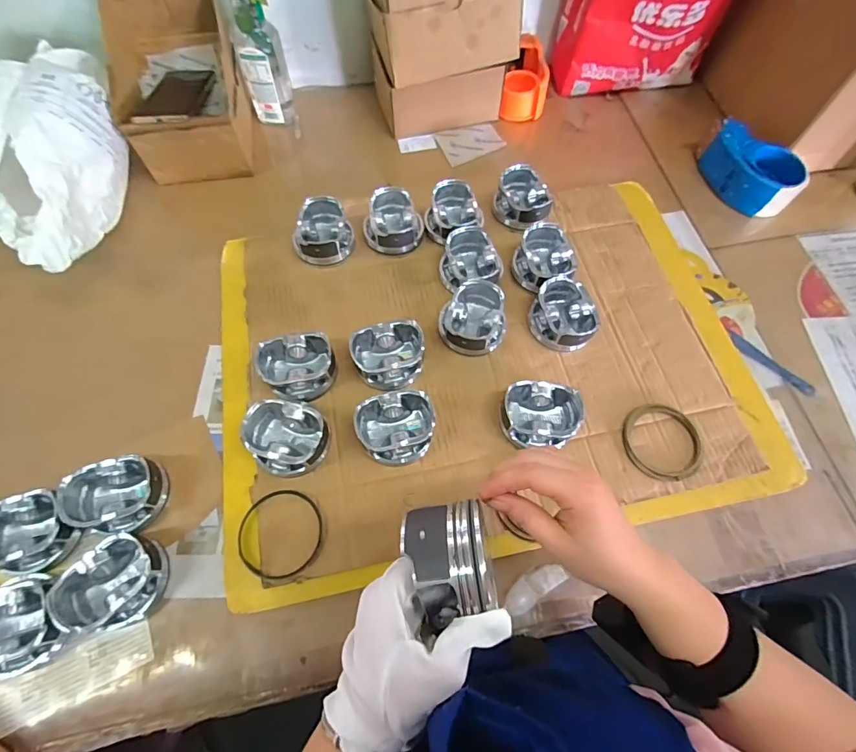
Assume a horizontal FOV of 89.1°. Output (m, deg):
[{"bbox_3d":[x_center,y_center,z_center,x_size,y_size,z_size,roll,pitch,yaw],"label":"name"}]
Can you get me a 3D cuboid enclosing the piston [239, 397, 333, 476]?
[{"bbox_3d":[-0.157,0.069,0.485,0.091,0.044,0.079,15,66,6],"label":"piston"}]

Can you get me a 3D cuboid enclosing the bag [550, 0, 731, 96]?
[{"bbox_3d":[0.345,-0.590,0.701,0.239,0.202,0.139,6,66,2],"label":"bag"}]

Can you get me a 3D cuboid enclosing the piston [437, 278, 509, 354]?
[{"bbox_3d":[0.057,-0.074,0.547,0.083,0.049,0.083,0,65,-1],"label":"piston"}]

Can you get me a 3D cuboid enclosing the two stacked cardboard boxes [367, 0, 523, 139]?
[{"bbox_3d":[0.018,-0.521,0.675,0.200,0.193,0.141,-12,67,-6],"label":"two stacked cardboard boxes"}]

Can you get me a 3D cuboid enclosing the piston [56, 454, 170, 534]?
[{"bbox_3d":[-0.329,0.127,0.459,0.092,0.043,0.075,-12,66,-7],"label":"piston"}]

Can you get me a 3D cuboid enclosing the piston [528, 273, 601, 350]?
[{"bbox_3d":[0.175,-0.078,0.555,0.076,0.045,0.086,-36,71,-16],"label":"piston"}]

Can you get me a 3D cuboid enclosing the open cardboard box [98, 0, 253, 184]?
[{"bbox_3d":[-0.365,-0.436,0.643,0.160,0.163,0.226,-12,67,-6],"label":"open cardboard box"}]

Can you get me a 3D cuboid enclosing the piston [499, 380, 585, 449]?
[{"bbox_3d":[0.129,0.047,0.500,0.090,0.043,0.075,-3,66,-2],"label":"piston"}]

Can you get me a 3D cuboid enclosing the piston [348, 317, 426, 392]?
[{"bbox_3d":[-0.047,-0.024,0.528,0.086,0.044,0.075,-11,66,-6],"label":"piston"}]

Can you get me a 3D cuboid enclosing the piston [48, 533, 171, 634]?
[{"bbox_3d":[-0.306,0.202,0.426,0.088,0.044,0.077,-24,68,-11],"label":"piston"}]

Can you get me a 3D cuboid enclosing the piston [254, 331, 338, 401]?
[{"bbox_3d":[-0.155,-0.010,0.520,0.087,0.042,0.073,-11,66,-6],"label":"piston"}]

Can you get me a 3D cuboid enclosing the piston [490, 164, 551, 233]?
[{"bbox_3d":[0.140,-0.260,0.637,0.083,0.058,0.082,15,66,6],"label":"piston"}]

